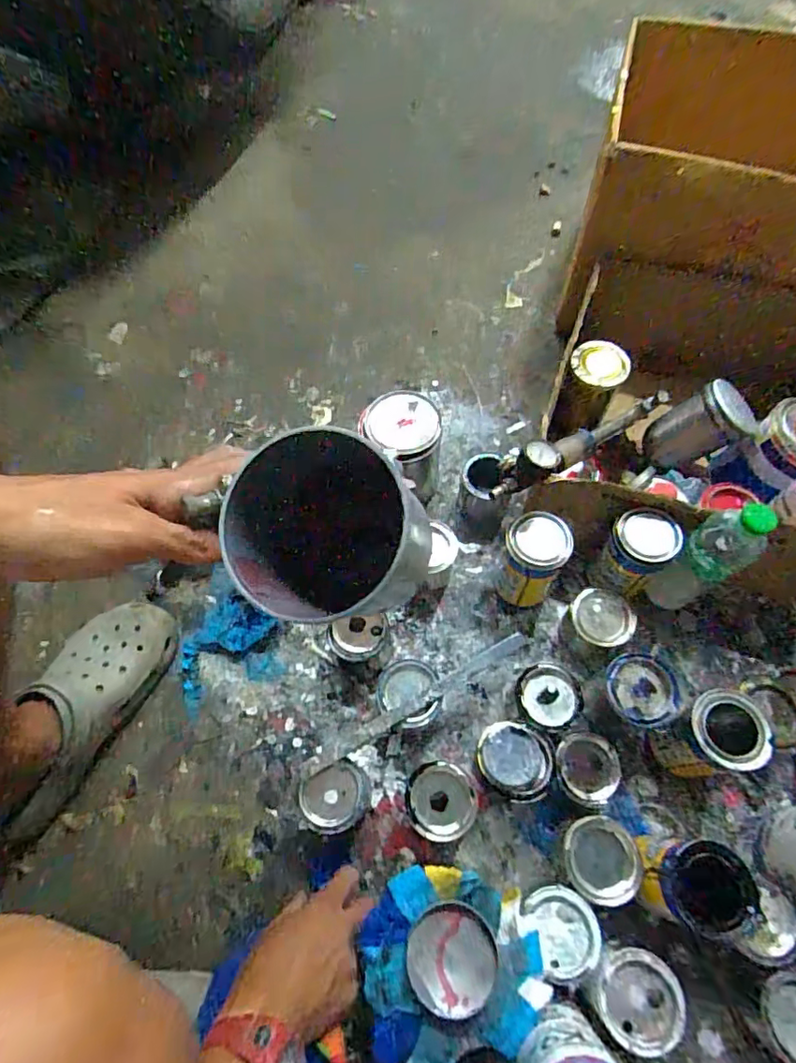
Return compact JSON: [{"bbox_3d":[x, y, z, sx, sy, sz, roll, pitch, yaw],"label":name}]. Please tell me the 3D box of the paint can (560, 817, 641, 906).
[{"bbox_3d":[0.201,0.329,0.555,0.065,0.078,0.071,-1,64,3],"label":"paint can"}]

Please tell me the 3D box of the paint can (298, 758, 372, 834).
[{"bbox_3d":[-0.062,0.285,0.587,0.066,0.092,0.061,0,64,1],"label":"paint can"}]

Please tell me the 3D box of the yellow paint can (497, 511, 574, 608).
[{"bbox_3d":[0.162,0.039,0.667,0.070,0.141,0.066,-1,64,3],"label":"yellow paint can"}]

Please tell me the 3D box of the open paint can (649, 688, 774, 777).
[{"bbox_3d":[0.317,0.219,0.574,0.074,0.137,0.072,-1,64,3],"label":"open paint can"}]

